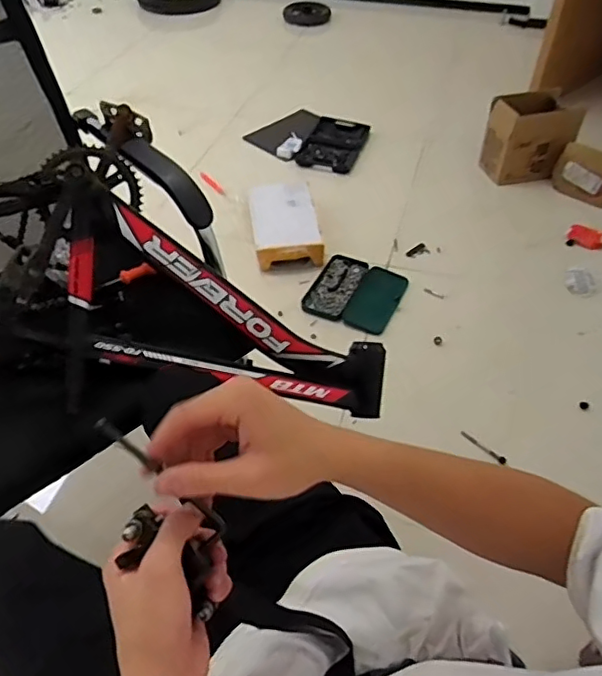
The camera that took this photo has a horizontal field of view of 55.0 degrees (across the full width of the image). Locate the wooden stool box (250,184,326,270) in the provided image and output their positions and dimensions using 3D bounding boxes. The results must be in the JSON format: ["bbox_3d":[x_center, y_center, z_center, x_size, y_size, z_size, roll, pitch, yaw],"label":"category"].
[{"bbox_3d":[-0.051,-0.377,1.834,0.205,0.100,0.360,-6,47,-5],"label":"wooden stool box"}]

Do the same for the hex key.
[{"bbox_3d":[-0.090,0.099,0.379,0.006,0.133,0.024,-7,41,36],"label":"hex key"}]

